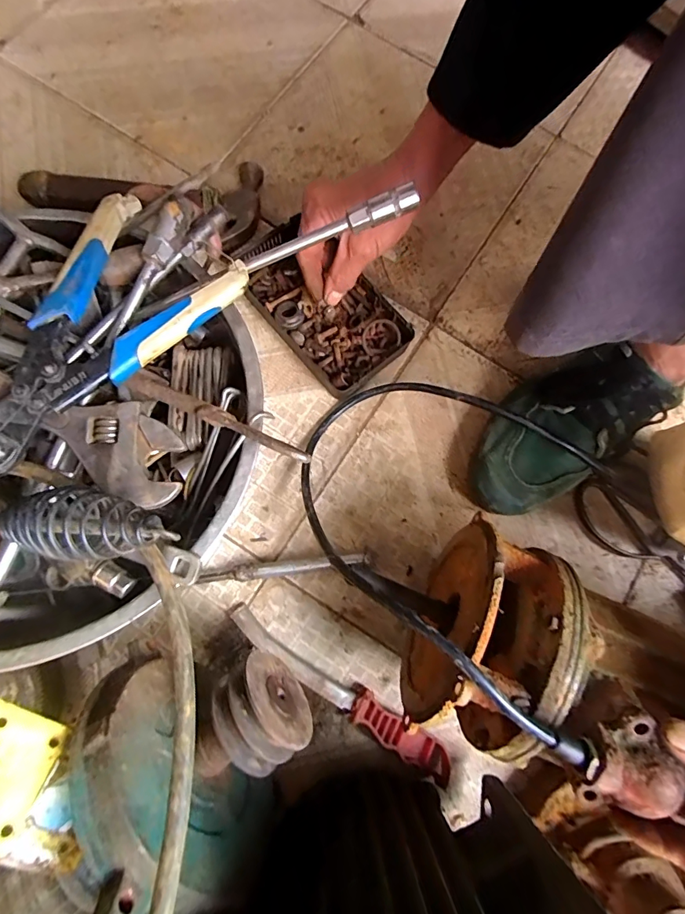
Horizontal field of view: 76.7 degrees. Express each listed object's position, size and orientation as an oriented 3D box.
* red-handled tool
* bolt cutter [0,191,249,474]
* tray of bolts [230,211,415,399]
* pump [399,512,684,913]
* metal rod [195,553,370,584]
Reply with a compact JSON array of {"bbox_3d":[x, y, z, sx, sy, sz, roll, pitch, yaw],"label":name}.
[{"bbox_3d":[-0.003,0.204,0.379,0.228,0.016,0.025,34,79,6],"label":"red-handled tool"},{"bbox_3d":[-0.169,-0.090,0.276,0.197,0.016,0.103,-43,84,-12],"label":"bolt cutter"},{"bbox_3d":[-0.024,-0.153,0.442,0.104,0.036,0.176,-41,82,-10],"label":"tray of bolts"},{"bbox_3d":[0.171,0.178,0.307,0.249,0.142,0.208,32,78,5],"label":"pump"},{"bbox_3d":[-0.057,0.102,0.394,0.160,0.013,0.012,-7,78,-3],"label":"metal rod"}]

